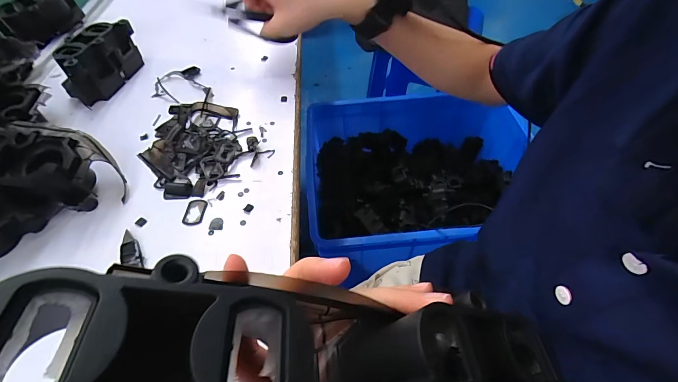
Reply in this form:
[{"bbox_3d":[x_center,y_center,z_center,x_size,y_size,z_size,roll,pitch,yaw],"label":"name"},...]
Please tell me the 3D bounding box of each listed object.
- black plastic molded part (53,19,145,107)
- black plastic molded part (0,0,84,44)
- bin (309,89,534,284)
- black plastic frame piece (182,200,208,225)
[{"bbox_3d":[-0.266,-0.143,0.363,0.043,0.051,0.099,10,54,8],"label":"black plastic molded part"},{"bbox_3d":[-0.401,-0.234,0.438,0.095,0.049,0.035,-37,59,-24],"label":"black plastic molded part"},{"bbox_3d":[0.204,-0.027,0.899,0.561,0.205,0.459,-7,52,-3],"label":"bin"},{"bbox_3d":[-0.119,0.016,0.270,0.018,0.004,0.026,3,53,3],"label":"black plastic frame piece"}]

